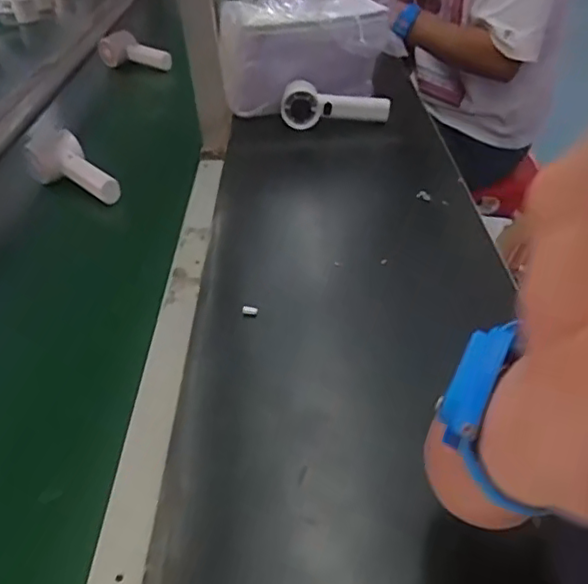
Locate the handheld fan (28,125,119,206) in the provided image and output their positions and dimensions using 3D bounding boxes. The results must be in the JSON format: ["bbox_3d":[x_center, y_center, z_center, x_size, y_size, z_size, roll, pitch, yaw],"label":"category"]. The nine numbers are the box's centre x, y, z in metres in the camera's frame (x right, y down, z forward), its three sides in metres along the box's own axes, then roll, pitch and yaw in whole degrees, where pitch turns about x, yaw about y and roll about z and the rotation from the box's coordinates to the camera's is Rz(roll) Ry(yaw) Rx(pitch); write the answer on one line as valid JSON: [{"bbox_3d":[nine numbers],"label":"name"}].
[{"bbox_3d":[-0.276,-0.155,0.786,0.155,0.059,0.048,33,47,20],"label":"handheld fan"}]

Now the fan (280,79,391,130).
[{"bbox_3d":[0.062,-0.272,0.924,0.158,0.068,0.048,2,35,8],"label":"fan"}]

